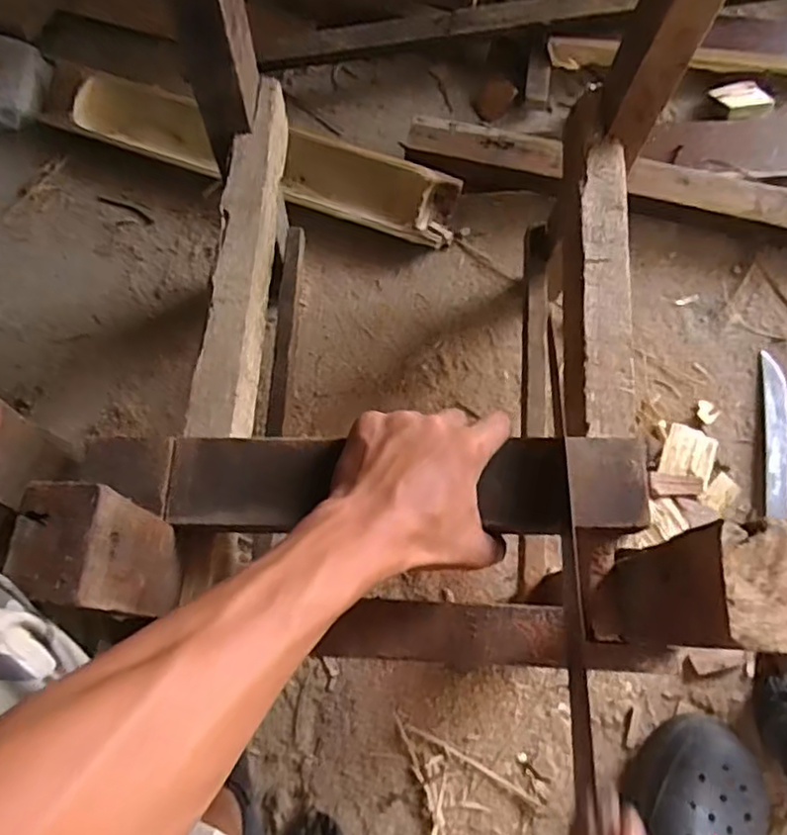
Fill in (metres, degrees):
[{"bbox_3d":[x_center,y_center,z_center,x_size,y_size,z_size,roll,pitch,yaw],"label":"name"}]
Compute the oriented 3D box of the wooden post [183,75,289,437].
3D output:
[{"bbox_3d":[-0.122,-0.135,0.535,0.036,0.056,0.351,2,71,2],"label":"wooden post"}]

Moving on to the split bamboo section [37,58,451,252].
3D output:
[{"bbox_3d":[-0.207,-0.355,0.873,0.606,0.064,0.100,21,72,9],"label":"split bamboo section"}]

